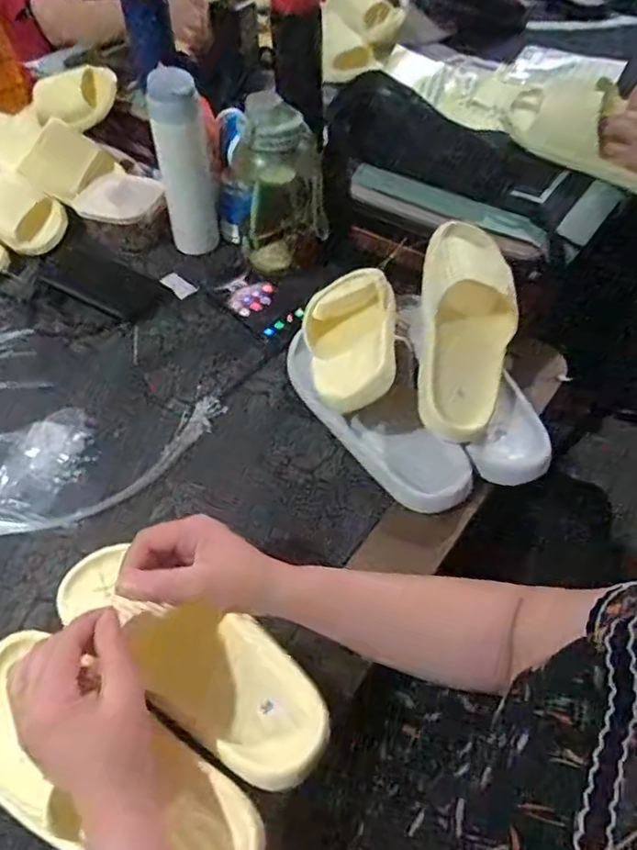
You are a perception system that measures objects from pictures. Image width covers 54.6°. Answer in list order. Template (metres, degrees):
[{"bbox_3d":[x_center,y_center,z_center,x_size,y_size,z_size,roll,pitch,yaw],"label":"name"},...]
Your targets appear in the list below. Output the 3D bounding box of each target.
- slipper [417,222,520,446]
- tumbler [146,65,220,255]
[{"bbox_3d":[0.155,-0.107,0.625,0.096,0.083,0.238,6,77,6],"label":"slipper"},{"bbox_3d":[-0.171,-0.330,0.807,0.068,0.222,0.055,-13,51,-10],"label":"tumbler"}]

